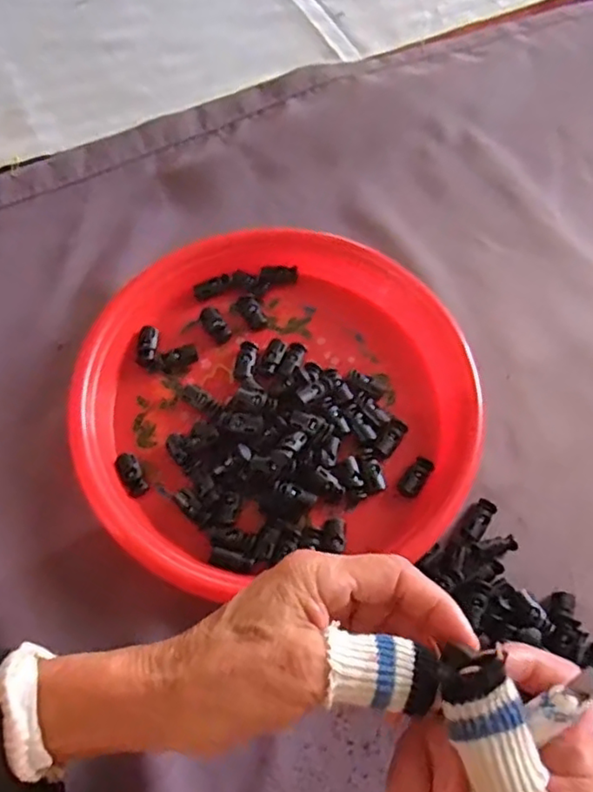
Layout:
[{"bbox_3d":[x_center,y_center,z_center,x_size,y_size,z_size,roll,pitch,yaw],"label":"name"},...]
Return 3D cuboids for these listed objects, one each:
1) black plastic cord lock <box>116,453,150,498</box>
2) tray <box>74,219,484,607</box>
[{"bbox_3d":[-0.104,0.049,0.387,0.014,0.009,0.029,-26,70,-13],"label":"black plastic cord lock"},{"bbox_3d":[-0.012,-0.009,0.410,0.245,0.026,0.243,1,66,-2],"label":"tray"}]

